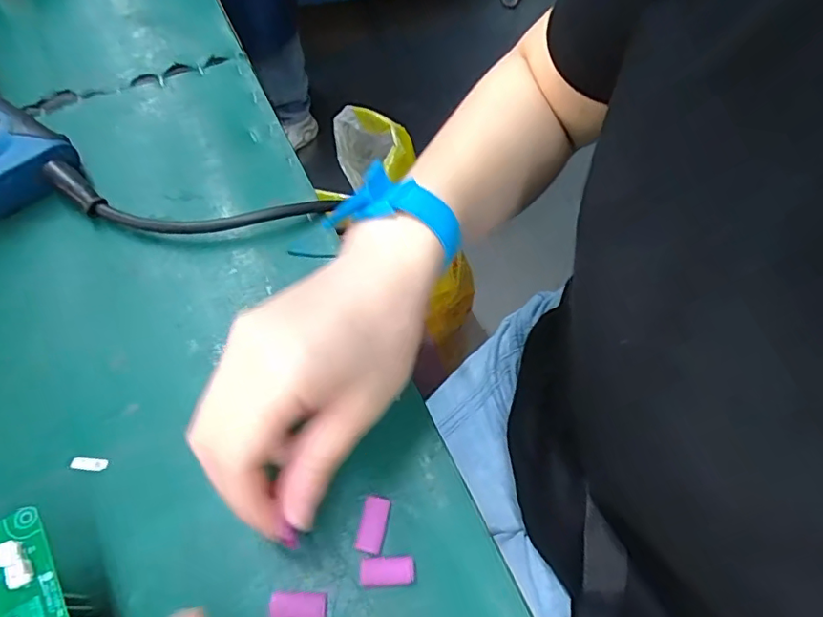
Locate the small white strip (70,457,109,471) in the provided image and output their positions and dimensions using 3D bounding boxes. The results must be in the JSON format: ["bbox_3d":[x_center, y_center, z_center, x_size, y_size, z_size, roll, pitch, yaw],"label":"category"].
[{"bbox_3d":[-0.167,0.080,0.288,0.019,0.004,0.006,3,60,1],"label":"small white strip"}]

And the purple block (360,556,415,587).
[{"bbox_3d":[-0.011,0.123,0.261,0.025,0.006,0.012,-2,60,-2],"label":"purple block"}]

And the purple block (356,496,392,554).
[{"bbox_3d":[-0.019,0.105,0.272,0.013,0.004,0.025,11,61,6],"label":"purple block"}]

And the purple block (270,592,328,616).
[{"bbox_3d":[-0.052,0.137,0.254,0.026,0.004,0.013,-1,60,-1],"label":"purple block"}]

